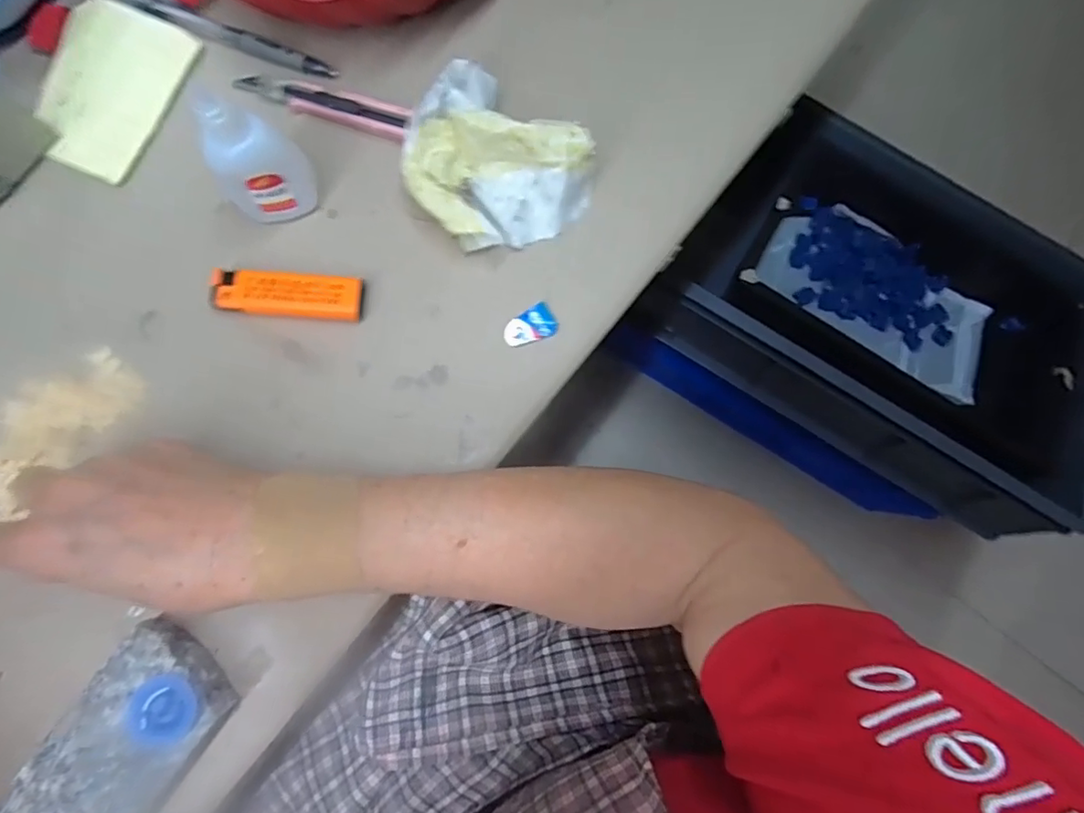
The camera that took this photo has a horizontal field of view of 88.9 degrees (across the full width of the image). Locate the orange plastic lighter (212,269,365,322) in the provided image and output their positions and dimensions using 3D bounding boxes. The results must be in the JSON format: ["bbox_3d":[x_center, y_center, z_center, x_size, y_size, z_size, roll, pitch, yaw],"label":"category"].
[{"bbox_3d":[-0.140,-0.062,0.306,0.077,0.011,0.024,4,83,-3],"label":"orange plastic lighter"}]

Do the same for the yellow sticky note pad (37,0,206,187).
[{"bbox_3d":[-0.257,-0.188,0.327,0.076,0.005,0.102,24,82,0],"label":"yellow sticky note pad"}]

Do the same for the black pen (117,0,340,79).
[{"bbox_3d":[-0.188,-0.225,0.330,0.132,0.012,0.015,22,82,0],"label":"black pen"}]

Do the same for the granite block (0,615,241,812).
[{"bbox_3d":[-0.206,0.170,0.267,0.061,0.021,0.117,35,82,1],"label":"granite block"}]

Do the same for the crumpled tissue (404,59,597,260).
[{"bbox_3d":[-0.029,-0.136,0.308,0.104,0.039,0.084,40,82,2],"label":"crumpled tissue"}]

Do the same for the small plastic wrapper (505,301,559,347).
[{"bbox_3d":[-0.007,-0.046,0.318,0.031,0.004,0.020,-32,86,-7],"label":"small plastic wrapper"}]

